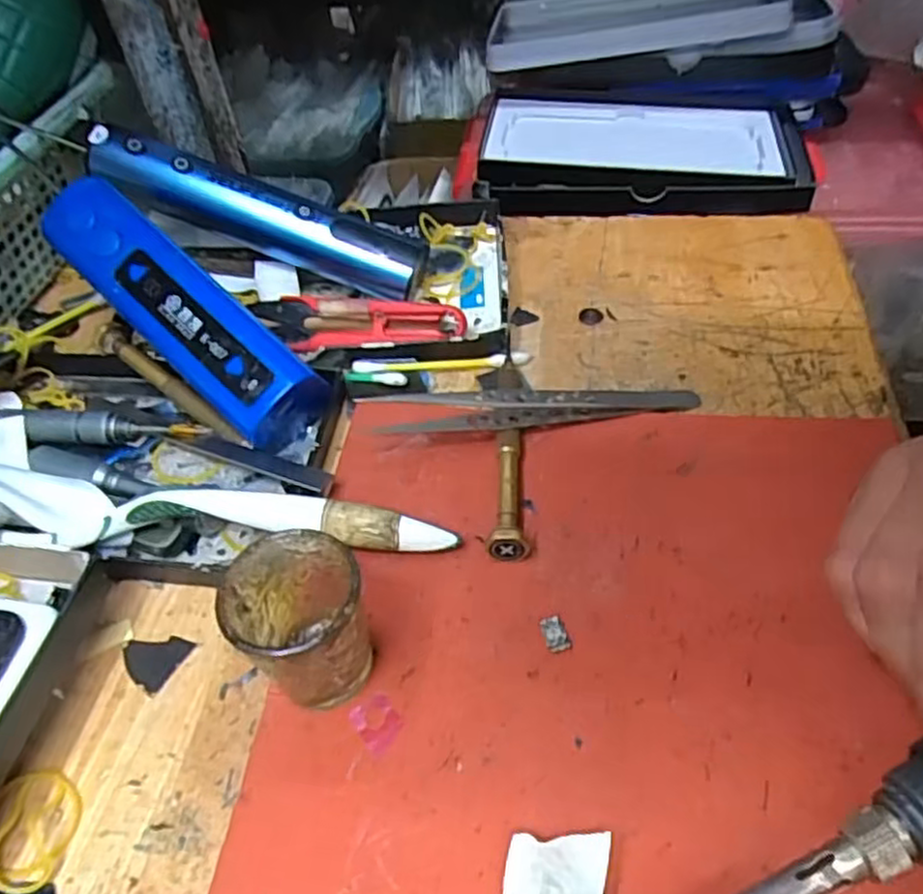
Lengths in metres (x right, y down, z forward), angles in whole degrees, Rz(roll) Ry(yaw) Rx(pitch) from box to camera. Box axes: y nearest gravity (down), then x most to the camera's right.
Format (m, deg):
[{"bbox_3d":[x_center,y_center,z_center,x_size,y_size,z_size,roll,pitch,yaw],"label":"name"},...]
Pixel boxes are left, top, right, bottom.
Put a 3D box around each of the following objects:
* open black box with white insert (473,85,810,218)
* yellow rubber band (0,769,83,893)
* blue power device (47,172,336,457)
[{"bbox_3d":[0.106,-0.179,0.435,0.182,0.031,0.104,3,50,8],"label":"open black box with white insert"},{"bbox_3d":[-0.119,0.106,0.200,0.024,0.004,0.031,-11,49,-4],"label":"yellow rubber band"},{"bbox_3d":[-0.110,-0.055,0.281,0.129,0.035,0.040,43,62,6],"label":"blue power device"}]

